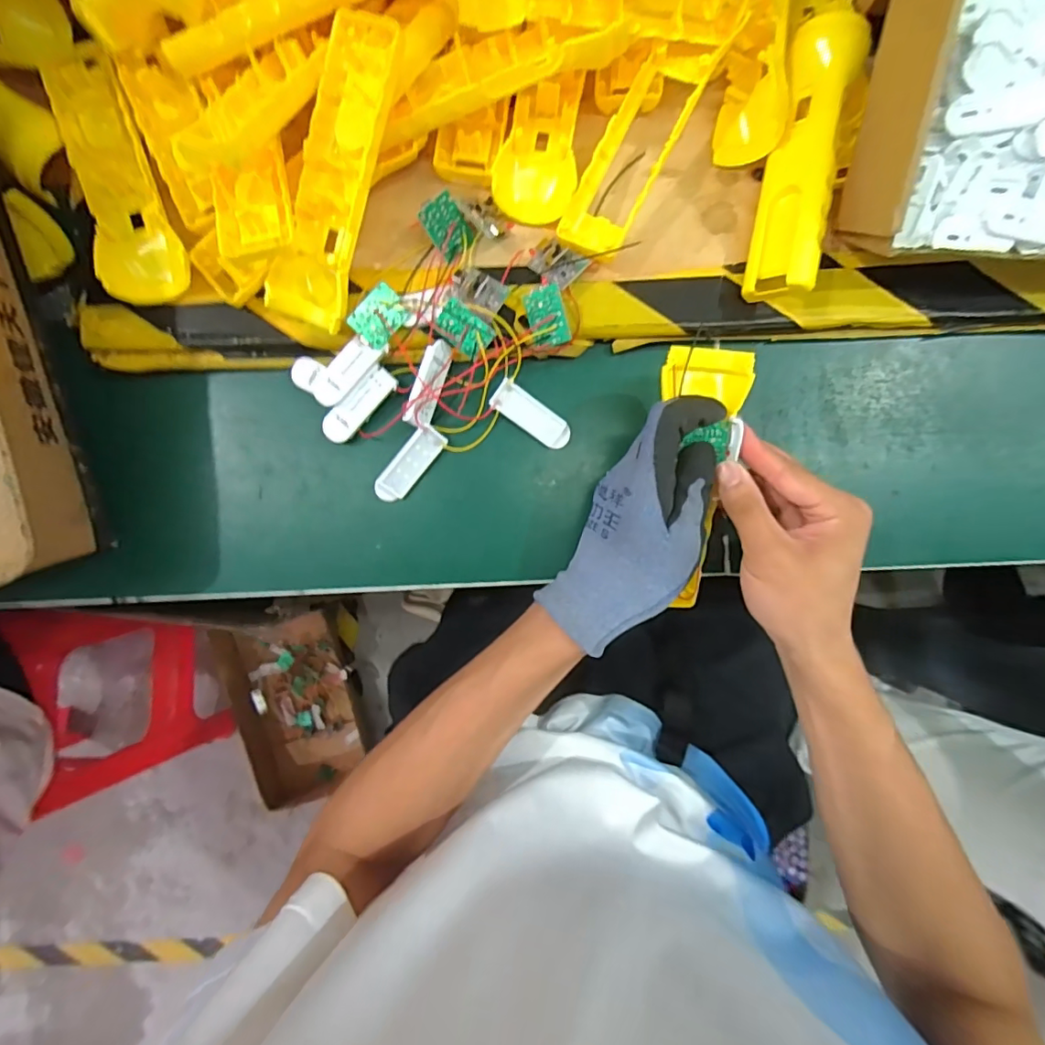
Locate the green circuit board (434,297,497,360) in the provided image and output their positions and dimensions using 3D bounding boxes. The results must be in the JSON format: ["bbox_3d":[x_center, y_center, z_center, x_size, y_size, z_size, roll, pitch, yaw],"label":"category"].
[{"bbox_3d":[-0.037,-0.124,0.335,0.036,0.006,0.024,38,113,-17],"label":"green circuit board"}]

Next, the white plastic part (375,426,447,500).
[{"bbox_3d":[-0.077,-0.039,0.355,0.022,0.008,0.059,38,94,-27],"label":"white plastic part"}]

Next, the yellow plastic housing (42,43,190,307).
[{"bbox_3d":[-0.256,-0.221,0.326,0.044,0.025,0.157,-19,89,-1],"label":"yellow plastic housing"}]

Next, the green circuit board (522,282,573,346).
[{"bbox_3d":[0.016,-0.133,0.339,0.024,0.010,0.036,-14,89,-1],"label":"green circuit board"}]

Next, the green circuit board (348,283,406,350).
[{"bbox_3d":[-0.091,-0.132,0.335,0.026,0.004,0.035,37,89,-21],"label":"green circuit board"}]

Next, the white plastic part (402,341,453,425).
[{"bbox_3d":[-0.062,-0.091,0.343,0.016,0.013,0.056,21,89,0],"label":"white plastic part"}]

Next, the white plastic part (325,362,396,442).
[{"bbox_3d":[-0.109,-0.078,0.350,0.058,0.009,0.020,-44,90,-1],"label":"white plastic part"}]

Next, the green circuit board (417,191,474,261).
[{"bbox_3d":[-0.048,-0.190,0.337,0.026,0.004,0.035,-41,125,-4],"label":"green circuit board"}]

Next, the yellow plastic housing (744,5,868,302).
[{"bbox_3d":[0.176,-0.228,0.330,0.039,0.038,0.174,10,91,0],"label":"yellow plastic housing"}]

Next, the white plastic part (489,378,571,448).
[{"bbox_3d":[0.006,-0.072,0.353,0.057,0.007,0.021,36,89,0],"label":"white plastic part"}]

